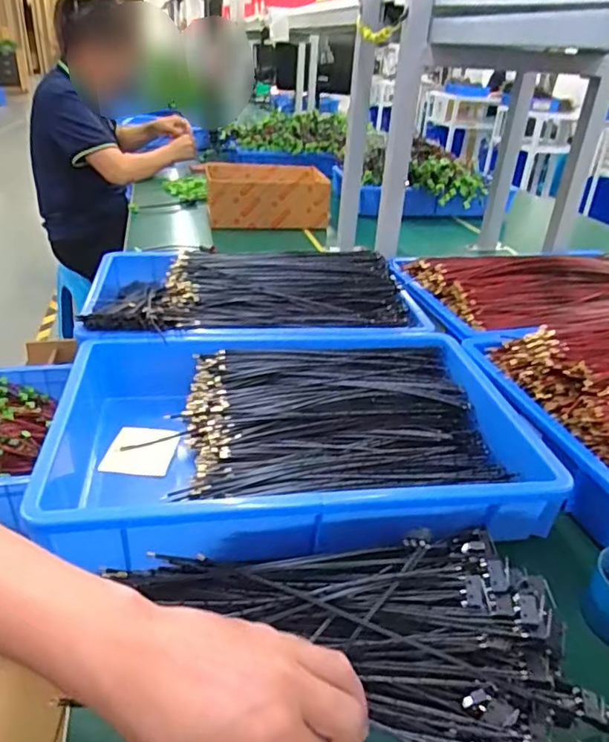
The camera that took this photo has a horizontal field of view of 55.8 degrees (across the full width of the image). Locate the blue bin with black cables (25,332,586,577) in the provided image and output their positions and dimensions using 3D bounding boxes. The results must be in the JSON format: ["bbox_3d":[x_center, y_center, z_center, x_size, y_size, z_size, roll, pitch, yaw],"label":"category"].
[{"bbox_3d":[-0.010,0.062,0.590,0.456,0.078,0.312,-1,30,-10],"label":"blue bin with black cables"}]

